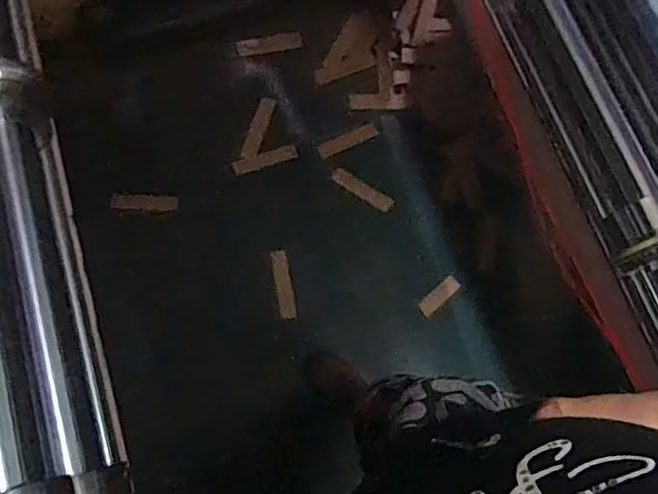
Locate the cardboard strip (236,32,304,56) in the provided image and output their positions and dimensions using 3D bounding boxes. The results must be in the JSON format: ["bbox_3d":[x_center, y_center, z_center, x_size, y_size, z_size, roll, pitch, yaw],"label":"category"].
[{"bbox_3d":[-0.157,-0.532,1.521,0.170,0.010,0.043,-11,89,-7],"label":"cardboard strip"}]

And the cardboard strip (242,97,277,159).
[{"bbox_3d":[-0.185,-0.313,1.532,0.040,0.009,0.168,19,92,-3],"label":"cardboard strip"}]

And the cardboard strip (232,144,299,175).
[{"bbox_3d":[-0.168,-0.231,1.541,0.172,0.012,0.039,-17,95,2],"label":"cardboard strip"}]

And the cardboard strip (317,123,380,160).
[{"bbox_3d":[0.051,-0.282,1.541,0.162,0.011,0.040,-24,94,1],"label":"cardboard strip"}]

